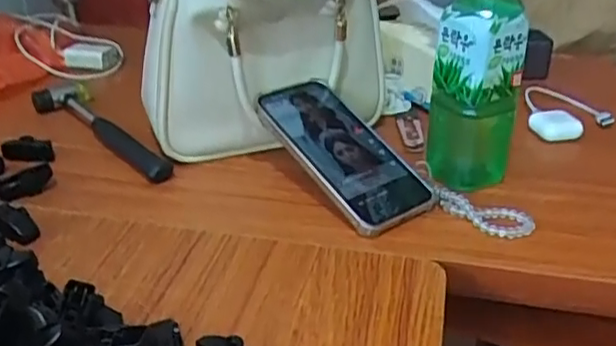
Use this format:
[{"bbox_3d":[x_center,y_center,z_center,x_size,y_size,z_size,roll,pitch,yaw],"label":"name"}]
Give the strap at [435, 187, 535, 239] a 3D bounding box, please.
[{"bbox_3d":[0.141,0.032,0.508,0.076,0.015,0.040,7,30,10],"label":"strap"}]

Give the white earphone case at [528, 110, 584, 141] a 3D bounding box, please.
[{"bbox_3d":[0.253,-0.049,0.651,0.046,0.019,0.034,-8,31,-16],"label":"white earphone case"}]

